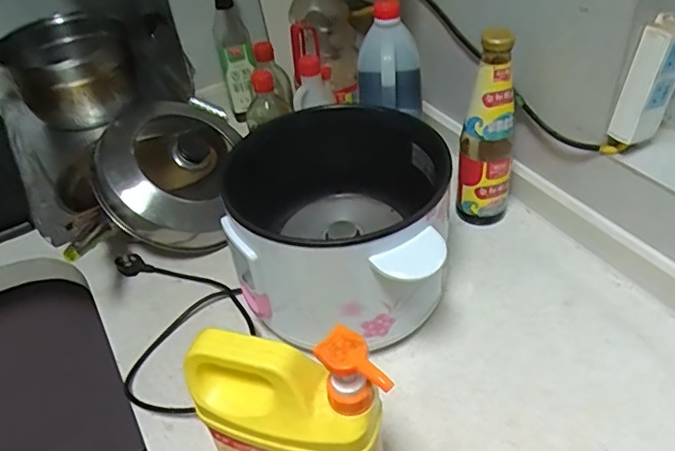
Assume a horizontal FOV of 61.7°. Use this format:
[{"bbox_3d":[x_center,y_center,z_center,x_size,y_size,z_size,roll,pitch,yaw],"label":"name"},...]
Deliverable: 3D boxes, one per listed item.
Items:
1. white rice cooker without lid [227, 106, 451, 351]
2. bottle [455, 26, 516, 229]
[{"bbox_3d":[0.001,-0.002,0.670,0.250,0.176,0.244,-4,42,3],"label":"white rice cooker without lid"},{"bbox_3d":[0.200,-0.115,0.752,0.072,0.271,0.061,6,43,14],"label":"bottle"}]

